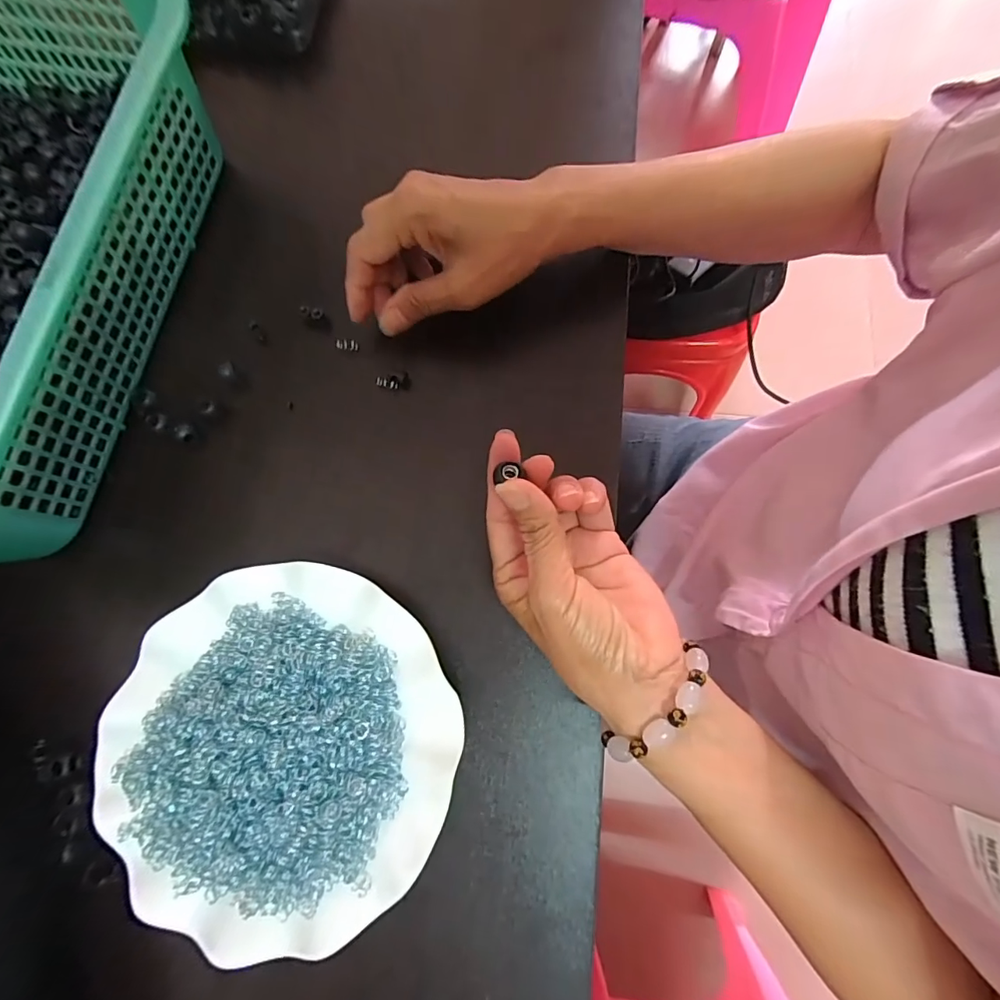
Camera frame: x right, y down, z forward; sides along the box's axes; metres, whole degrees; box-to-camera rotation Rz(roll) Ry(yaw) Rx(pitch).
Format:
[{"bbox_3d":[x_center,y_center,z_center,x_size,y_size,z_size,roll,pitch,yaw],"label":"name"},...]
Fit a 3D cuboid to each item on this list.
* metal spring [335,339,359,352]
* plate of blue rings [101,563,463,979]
[{"bbox_3d":[-0.103,-0.105,0.318,0.016,0.005,0.006,3,75,-13],"label":"metal spring"},{"bbox_3d":[-0.116,0.127,0.250,0.177,0.030,0.179,0,76,0],"label":"plate of blue rings"}]

